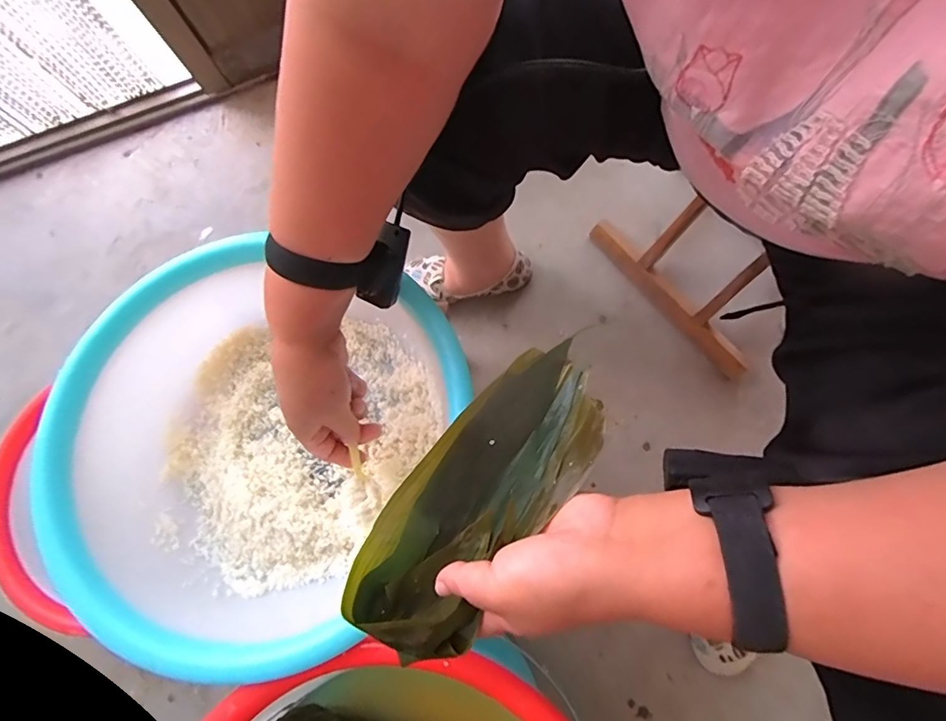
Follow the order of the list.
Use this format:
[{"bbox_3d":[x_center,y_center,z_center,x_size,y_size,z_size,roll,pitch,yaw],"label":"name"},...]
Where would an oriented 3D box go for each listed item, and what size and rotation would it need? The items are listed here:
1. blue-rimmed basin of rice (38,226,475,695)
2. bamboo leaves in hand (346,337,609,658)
[{"bbox_3d":[-0.201,0.072,0.449,0.301,0.122,0.326,18,77,9],"label":"blue-rimmed basin of rice"},{"bbox_3d":[-0.001,0.095,0.303,0.088,0.034,0.220,38,97,10],"label":"bamboo leaves in hand"}]

